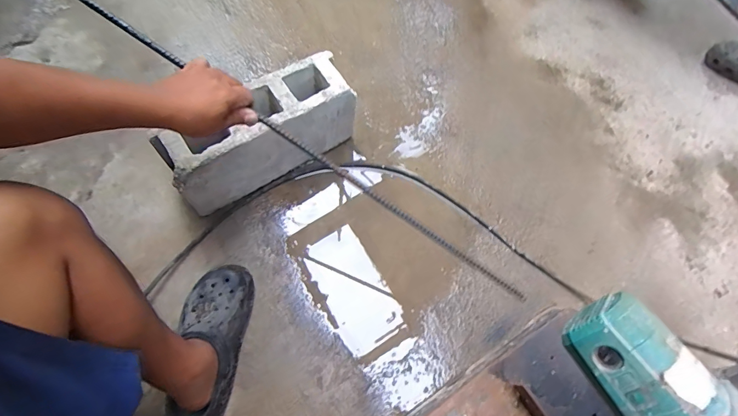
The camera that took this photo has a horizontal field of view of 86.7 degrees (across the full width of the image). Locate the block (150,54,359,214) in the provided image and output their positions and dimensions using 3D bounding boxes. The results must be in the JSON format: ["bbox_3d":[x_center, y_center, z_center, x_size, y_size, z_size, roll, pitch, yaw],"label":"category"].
[{"bbox_3d":[-0.221,-0.149,0.837,0.390,0.201,0.124,-36,72,-17],"label":"block"}]

